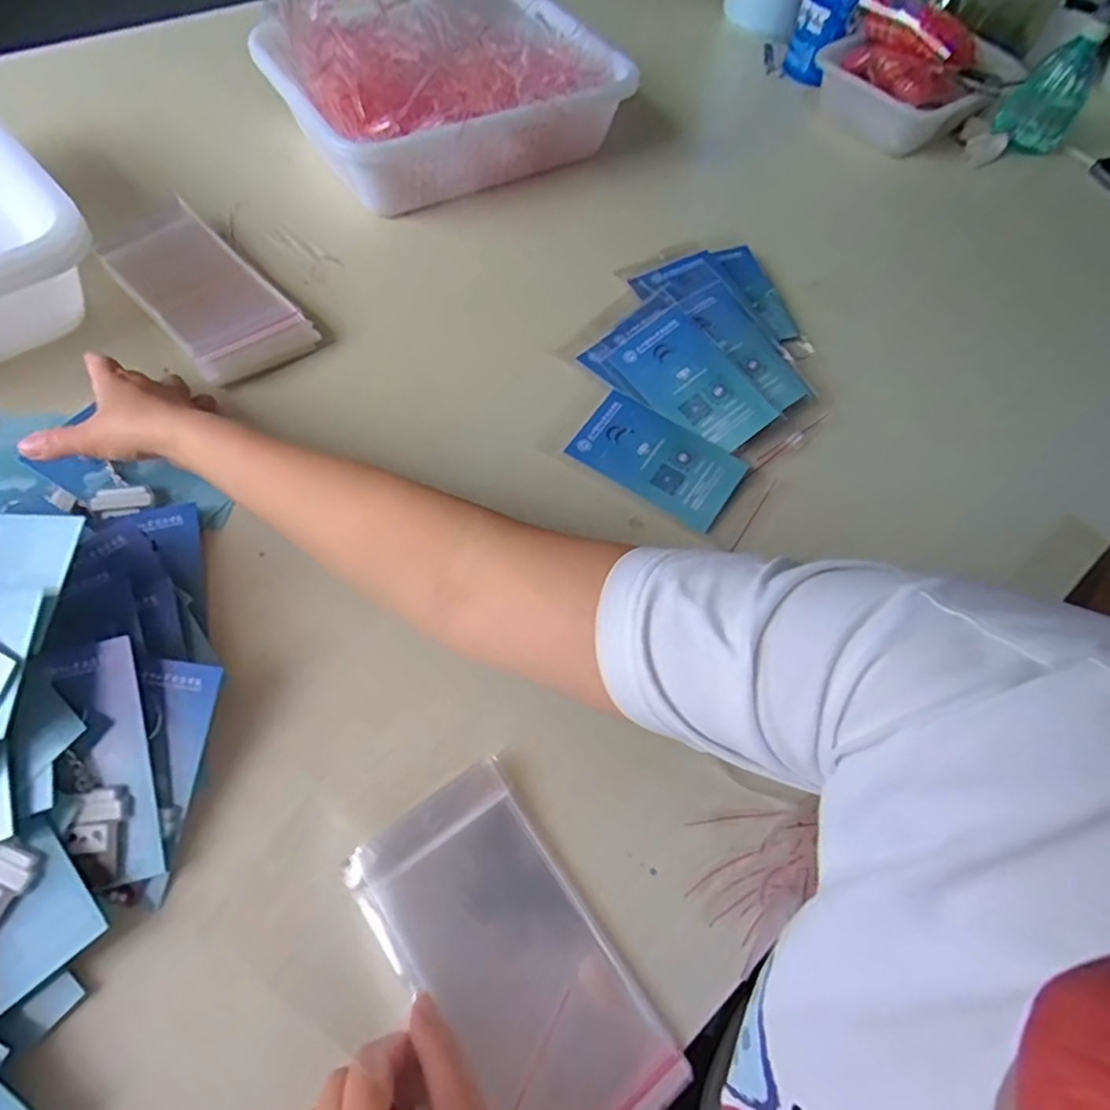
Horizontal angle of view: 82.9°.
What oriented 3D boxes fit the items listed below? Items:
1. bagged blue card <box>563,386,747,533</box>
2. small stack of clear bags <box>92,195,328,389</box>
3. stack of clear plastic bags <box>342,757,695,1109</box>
[{"bbox_3d":[0.084,-0.082,0.523,0.135,0.010,0.079,32,68,12],"label":"bagged blue card"},{"bbox_3d":[-0.315,-0.236,0.563,0.096,0.030,0.212,-38,71,-23],"label":"small stack of clear bags"},{"bbox_3d":[-0.024,0.225,0.347,0.102,0.022,0.196,-32,70,-20],"label":"stack of clear plastic bags"}]

